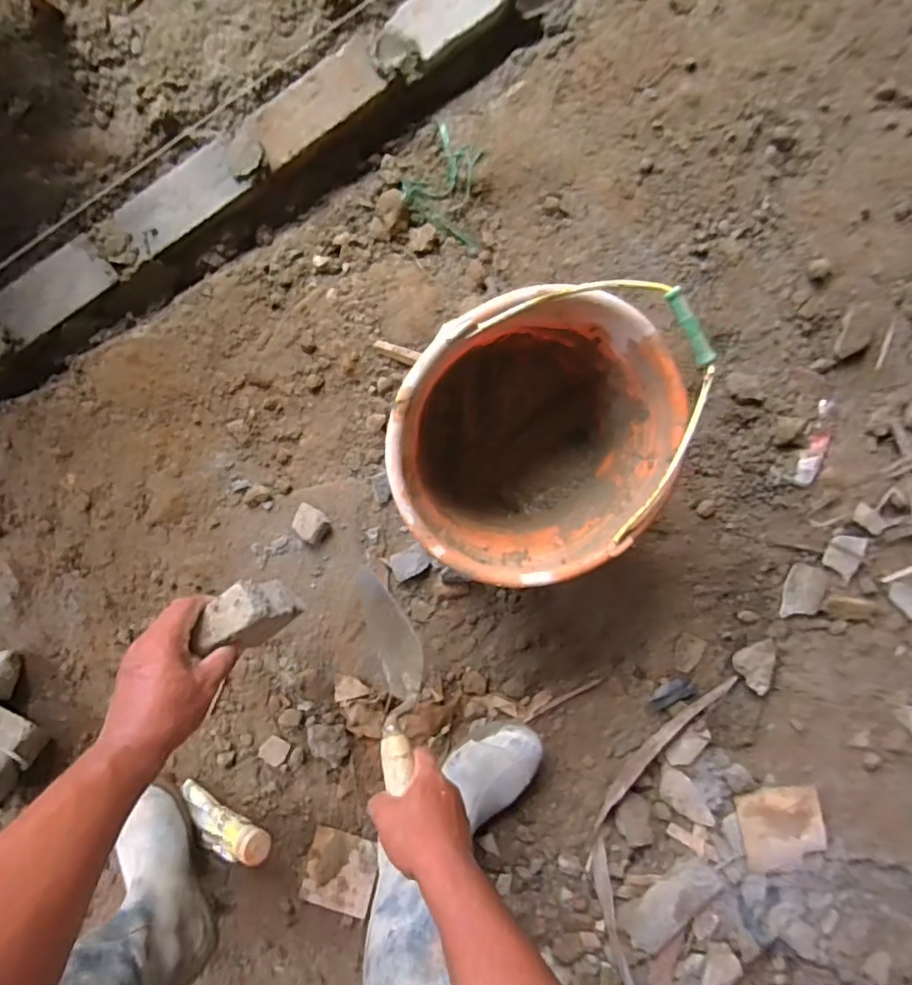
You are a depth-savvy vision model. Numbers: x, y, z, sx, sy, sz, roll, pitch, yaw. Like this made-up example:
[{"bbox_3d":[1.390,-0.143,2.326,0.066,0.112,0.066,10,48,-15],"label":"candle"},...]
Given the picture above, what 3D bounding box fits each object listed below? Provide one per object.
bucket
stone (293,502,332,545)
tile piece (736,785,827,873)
[{"bbox_3d":[0.084,-0.061,0.679,0.280,0.240,0.292,0,95,0],"label":"bucket"},{"bbox_3d":[-0.196,0.042,0.799,0.053,0.023,0.041,43,94,-3],"label":"stone"},{"bbox_3d":[0.447,0.460,0.803,0.108,0.006,0.102,-8,80,5],"label":"tile piece"}]

